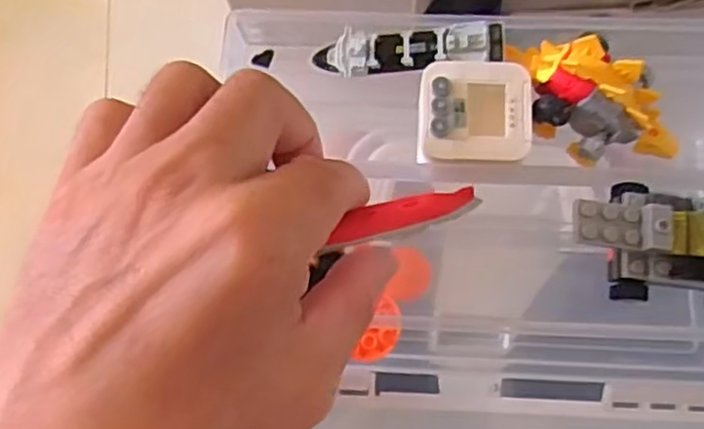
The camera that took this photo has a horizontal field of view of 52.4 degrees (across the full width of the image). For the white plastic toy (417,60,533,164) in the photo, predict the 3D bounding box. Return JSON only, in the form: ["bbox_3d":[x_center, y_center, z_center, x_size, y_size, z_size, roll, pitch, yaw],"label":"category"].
[{"bbox_3d":[0.047,-0.040,0.273,0.042,0.007,0.038,1,74,3],"label":"white plastic toy"}]

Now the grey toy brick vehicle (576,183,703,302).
[{"bbox_3d":[0.121,0.012,0.263,0.087,0.031,0.037,11,74,-11],"label":"grey toy brick vehicle"}]

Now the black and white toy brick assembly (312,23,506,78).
[{"bbox_3d":[0.023,-0.065,0.286,0.074,0.020,0.016,2,74,3],"label":"black and white toy brick assembly"}]

